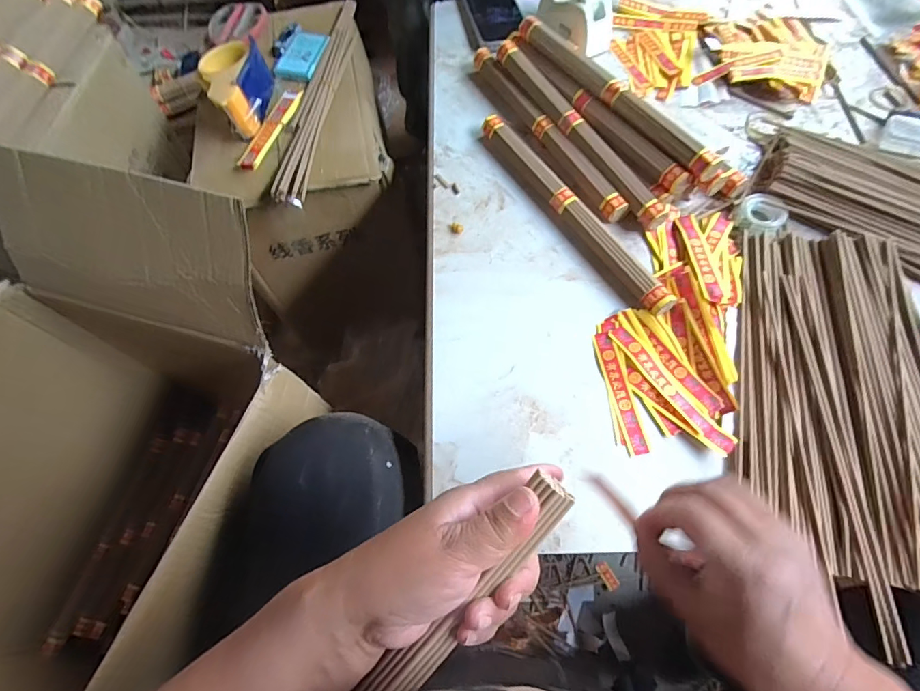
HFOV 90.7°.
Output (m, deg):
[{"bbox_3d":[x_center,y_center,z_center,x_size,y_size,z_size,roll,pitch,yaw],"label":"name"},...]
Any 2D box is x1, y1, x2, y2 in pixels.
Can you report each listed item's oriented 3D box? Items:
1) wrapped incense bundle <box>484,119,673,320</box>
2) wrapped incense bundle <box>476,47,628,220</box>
[{"bbox_3d":[0.123,-0.157,0.507,0.033,0.022,0.312,-29,66,-11],"label":"wrapped incense bundle"},{"bbox_3d":[0.101,-0.270,0.559,0.023,0.022,0.317,-26,66,-10],"label":"wrapped incense bundle"}]

